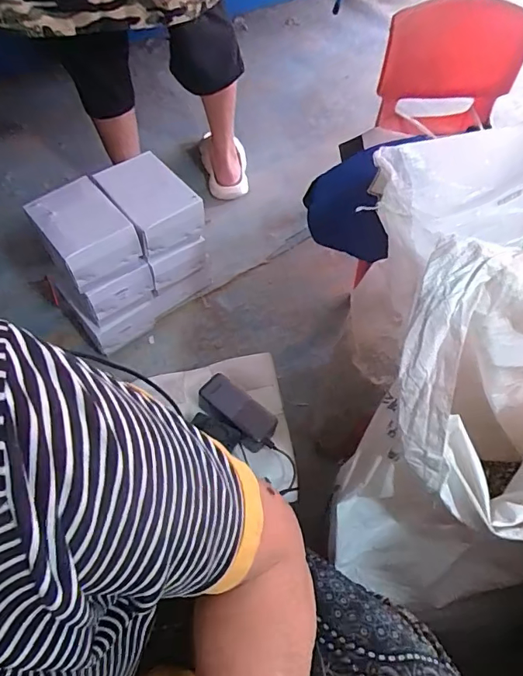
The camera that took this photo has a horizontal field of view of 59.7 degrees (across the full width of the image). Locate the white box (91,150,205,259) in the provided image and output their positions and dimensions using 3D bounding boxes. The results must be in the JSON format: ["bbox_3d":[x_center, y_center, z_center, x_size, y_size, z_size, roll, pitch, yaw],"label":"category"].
[{"bbox_3d":[-0.213,-0.257,0.874,0.133,0.088,0.170,-34,65,-20],"label":"white box"}]

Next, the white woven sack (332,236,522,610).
[{"bbox_3d":[0.251,0.132,0.509,0.269,0.402,0.248,11,59,6],"label":"white woven sack"}]

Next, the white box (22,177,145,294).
[{"bbox_3d":[-0.327,-0.192,0.834,0.135,0.088,0.181,-35,65,-20],"label":"white box"}]

